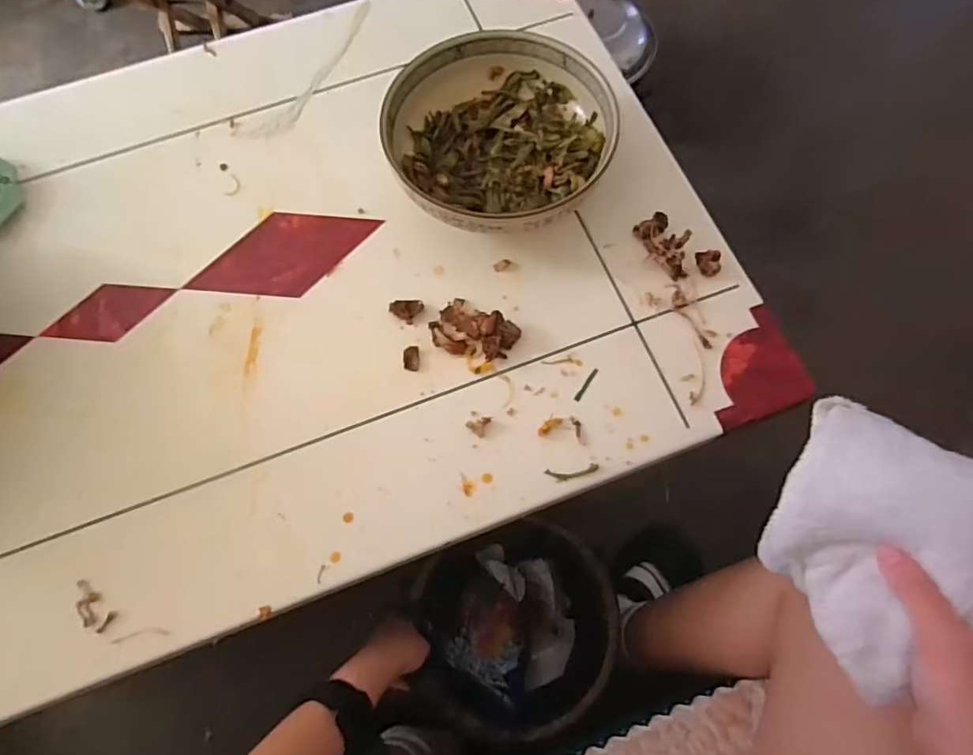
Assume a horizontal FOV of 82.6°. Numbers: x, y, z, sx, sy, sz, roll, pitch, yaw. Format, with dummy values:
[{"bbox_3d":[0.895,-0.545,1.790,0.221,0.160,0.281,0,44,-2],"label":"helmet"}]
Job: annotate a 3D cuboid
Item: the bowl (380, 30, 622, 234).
[{"bbox_3d":[0.011,-0.233,0.558,0.215,0.066,0.218,0,72,0],"label":"bowl"}]

